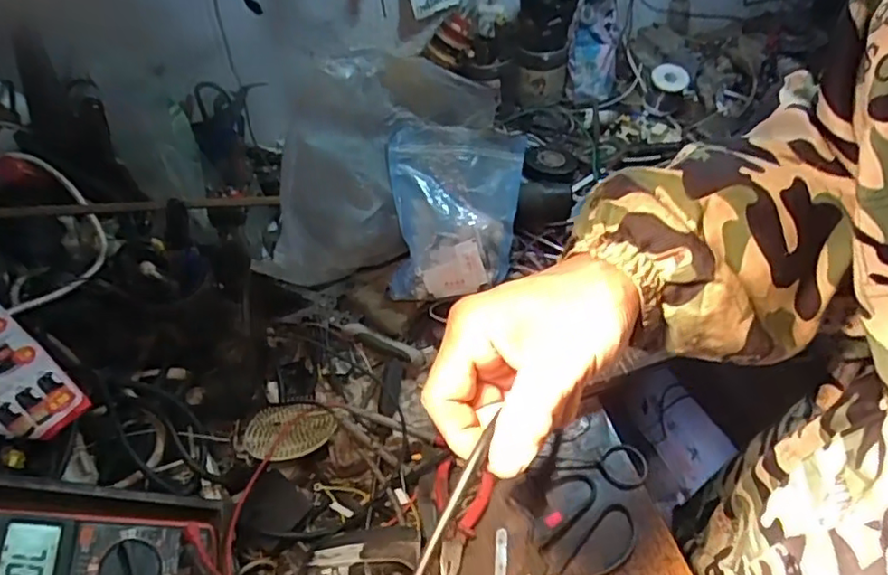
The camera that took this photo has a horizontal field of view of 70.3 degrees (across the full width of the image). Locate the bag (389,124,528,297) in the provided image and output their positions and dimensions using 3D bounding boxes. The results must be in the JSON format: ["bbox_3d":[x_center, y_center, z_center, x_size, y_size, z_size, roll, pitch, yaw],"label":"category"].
[{"bbox_3d":[0.012,-0.084,0.697,0.152,0.043,0.189,2,84,-18],"label":"bag"}]

